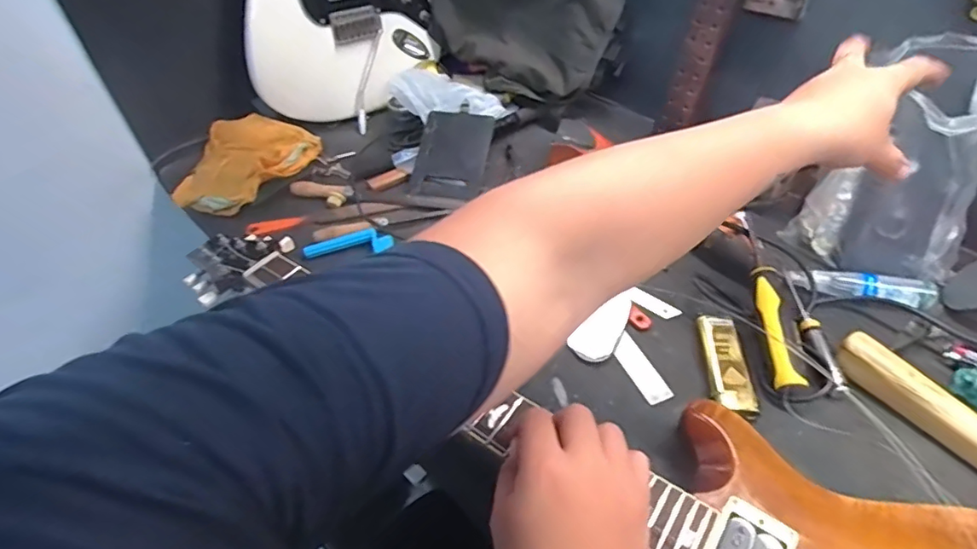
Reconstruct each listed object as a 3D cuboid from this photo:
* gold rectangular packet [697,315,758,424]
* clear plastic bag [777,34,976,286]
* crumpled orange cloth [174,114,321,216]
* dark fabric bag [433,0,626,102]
[{"bbox_3d":[0.226,0.087,0.517,0.036,0.010,0.112,0,46,5],"label":"gold rectangular packet"},{"bbox_3d":[0.421,-0.108,0.545,0.130,0.235,0.139,-15,45,-28],"label":"clear plastic bag"},{"bbox_3d":[-0.344,-0.163,0.770,0.171,0.053,0.206,28,54,28],"label":"crumpled orange cloth"},{"bbox_3d":[0.047,-0.378,0.819,0.153,0.141,0.281,-26,49,-19],"label":"dark fabric bag"}]

